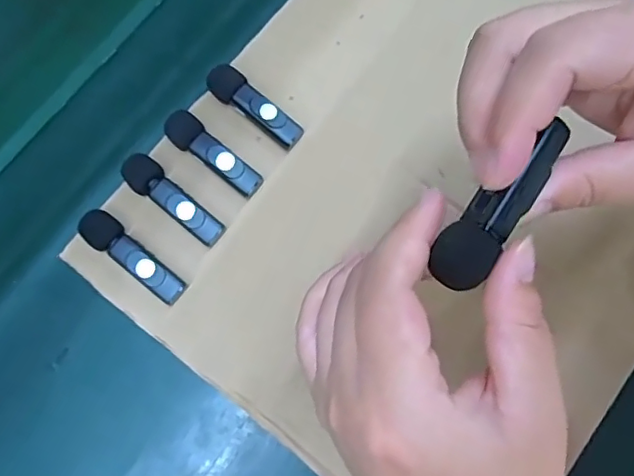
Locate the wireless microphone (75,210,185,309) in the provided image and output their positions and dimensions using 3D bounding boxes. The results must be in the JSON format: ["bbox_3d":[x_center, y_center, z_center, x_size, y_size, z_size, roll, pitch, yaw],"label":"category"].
[{"bbox_3d":[-0.102,0.011,0.316,0.067,0.016,0.018,39,80,8],"label":"wireless microphone"}]

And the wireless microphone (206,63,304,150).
[{"bbox_3d":[-0.037,-0.077,0.338,0.063,0.019,0.019,38,80,8],"label":"wireless microphone"}]

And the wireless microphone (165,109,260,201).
[{"bbox_3d":[-0.061,-0.047,0.332,0.064,0.021,0.019,41,80,9],"label":"wireless microphone"}]

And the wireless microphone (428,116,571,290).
[{"bbox_3d":[0.061,-0.011,0.183,0.018,0.012,0.064,39,88,8],"label":"wireless microphone"}]

